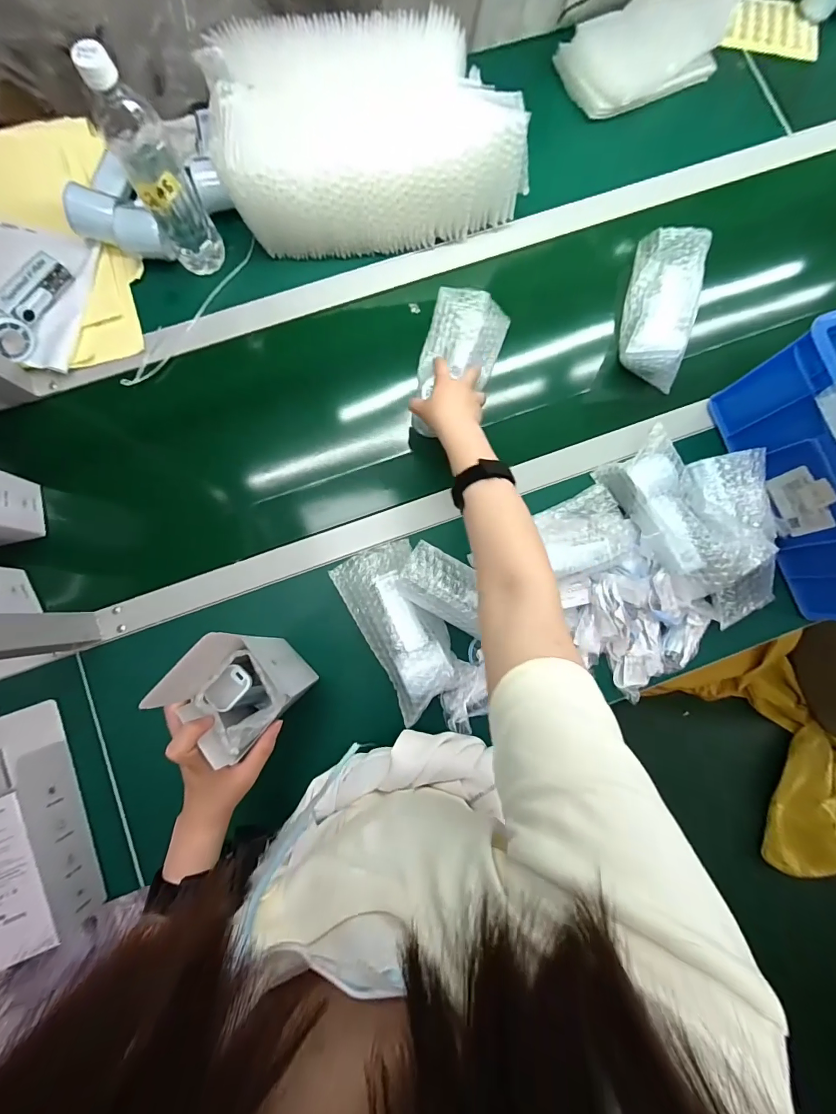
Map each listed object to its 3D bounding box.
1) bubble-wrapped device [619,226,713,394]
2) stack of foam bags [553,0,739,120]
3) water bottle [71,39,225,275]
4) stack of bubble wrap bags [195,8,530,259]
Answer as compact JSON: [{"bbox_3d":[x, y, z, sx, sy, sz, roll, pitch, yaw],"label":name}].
[{"bbox_3d":[0.332,-0.345,0.568,0.077,0.056,0.201,10,84,-2],"label":"bubble-wrapped device"},{"bbox_3d":[0.344,-0.755,0.599,0.230,0.083,0.135,-28,87,-5],"label":"stack of foam bags"},{"bbox_3d":[-0.304,-0.447,0.489,0.065,0.221,0.064,-30,87,-5],"label":"water bottle"},{"bbox_3d":[-0.060,-0.554,0.551,0.384,0.117,0.214,-8,85,-3],"label":"stack of bubble wrap bags"}]

